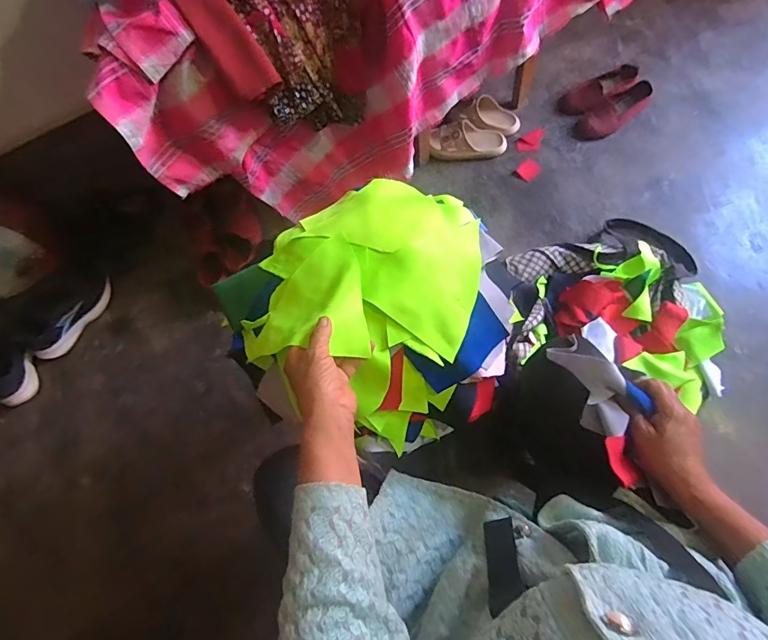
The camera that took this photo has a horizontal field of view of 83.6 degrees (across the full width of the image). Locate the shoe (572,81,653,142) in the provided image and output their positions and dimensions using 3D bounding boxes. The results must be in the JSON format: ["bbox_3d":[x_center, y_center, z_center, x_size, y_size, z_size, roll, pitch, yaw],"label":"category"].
[{"bbox_3d":[0.625,-0.568,1.164,0.224,0.069,0.087,-34,68,-8],"label":"shoe"}]

